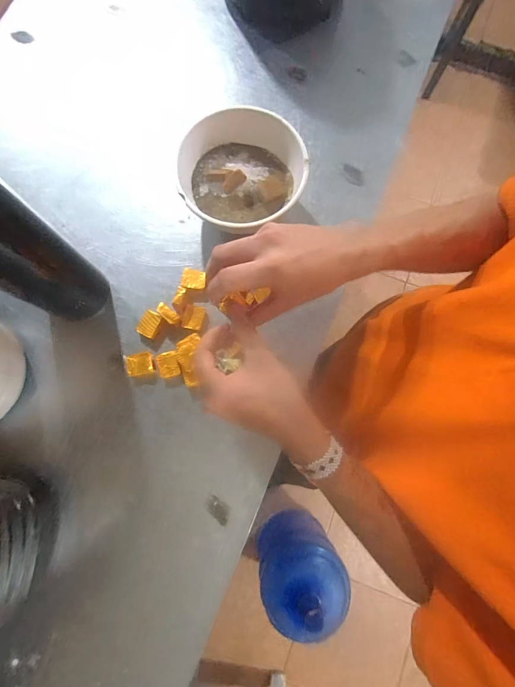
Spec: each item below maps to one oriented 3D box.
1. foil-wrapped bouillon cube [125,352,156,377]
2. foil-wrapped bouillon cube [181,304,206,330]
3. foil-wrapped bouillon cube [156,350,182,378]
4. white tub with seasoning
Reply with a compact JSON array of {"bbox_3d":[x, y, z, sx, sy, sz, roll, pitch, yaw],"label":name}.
[{"bbox_3d":[-0.142,0.025,0.410,0.033,0.013,0.027,-13,80,-2],"label":"foil-wrapped bouillon cube"},{"bbox_3d":[-0.079,-0.031,0.416,0.025,0.010,0.029,13,80,2],"label":"foil-wrapped bouillon cube"},{"bbox_3d":[-0.107,0.025,0.408,0.024,0.016,0.030,-16,80,-3],"label":"foil-wrapped bouillon cube"},{"bbox_3d":[-0.019,-0.202,0.419,0.144,0.070,0.153,0,80,0],"label":"white tub with seasoning"}]

